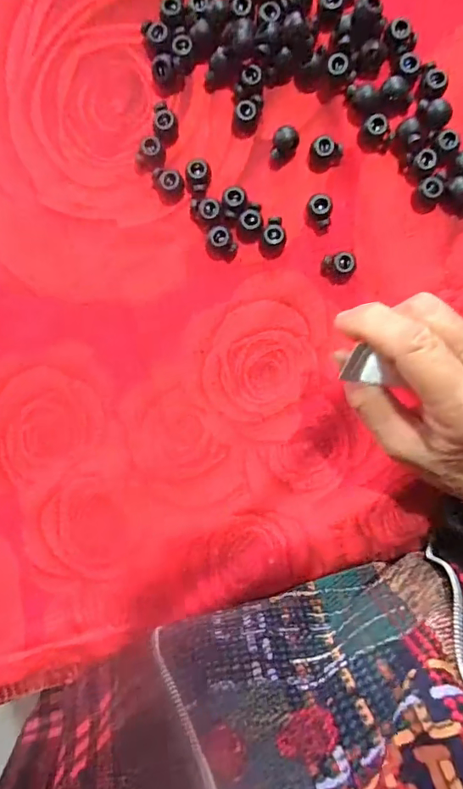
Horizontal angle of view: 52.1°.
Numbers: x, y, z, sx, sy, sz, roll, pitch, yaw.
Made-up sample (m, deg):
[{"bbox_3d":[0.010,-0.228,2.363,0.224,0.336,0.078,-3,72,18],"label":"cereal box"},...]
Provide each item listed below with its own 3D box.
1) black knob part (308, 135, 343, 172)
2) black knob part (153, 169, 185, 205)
[{"bbox_3d":[0.057,-0.144,0.283,0.019,0.010,0.017,15,93,2],"label":"black knob part"},{"bbox_3d":[-0.038,-0.127,0.288,0.017,0.013,0.016,1,93,3],"label":"black knob part"}]

